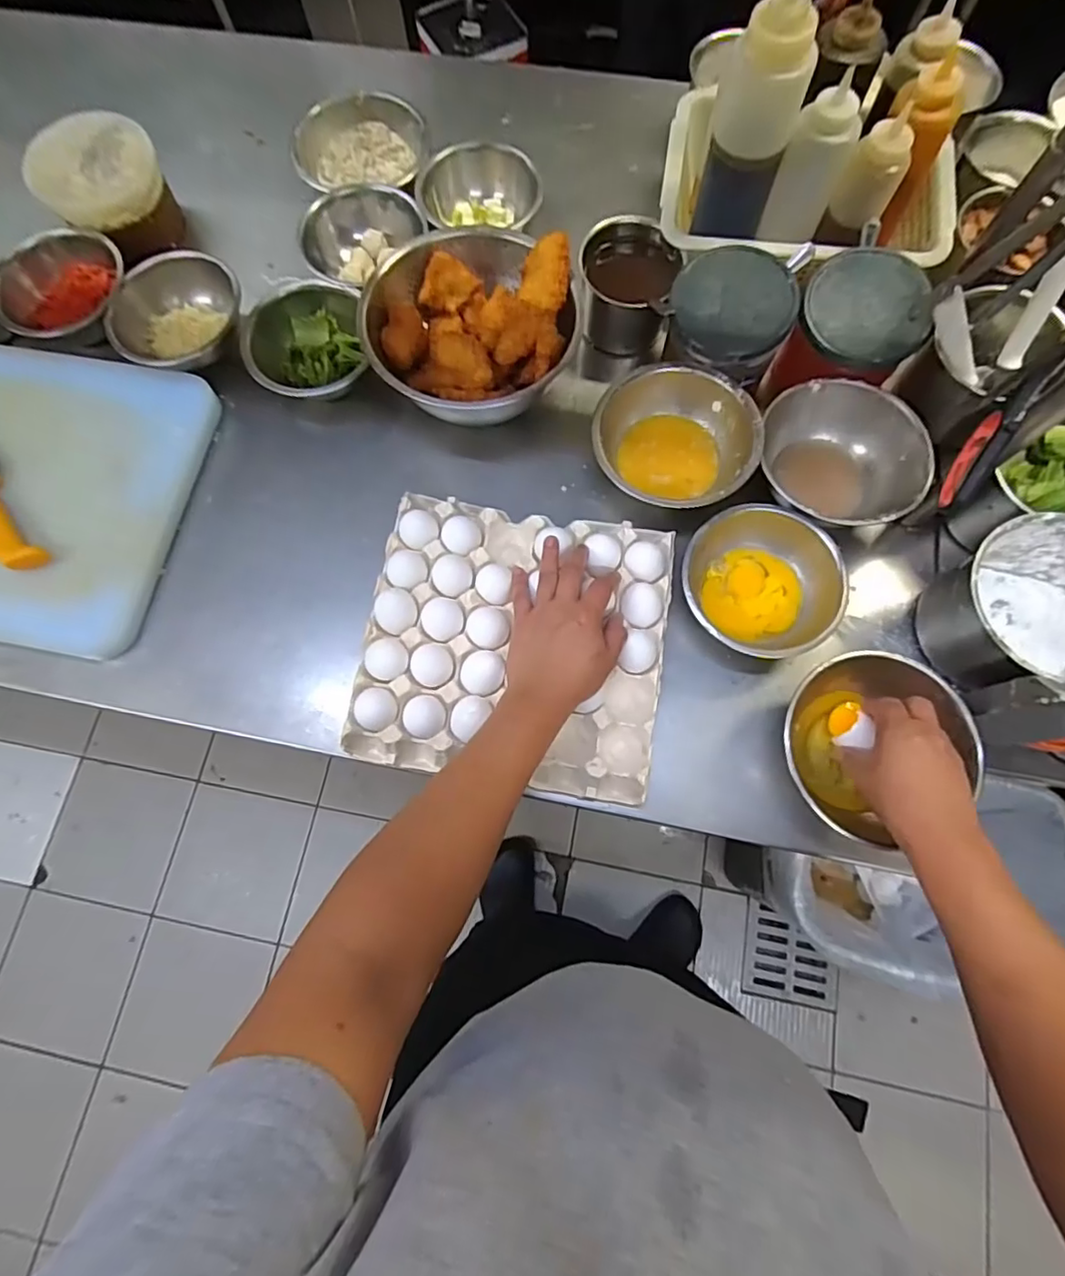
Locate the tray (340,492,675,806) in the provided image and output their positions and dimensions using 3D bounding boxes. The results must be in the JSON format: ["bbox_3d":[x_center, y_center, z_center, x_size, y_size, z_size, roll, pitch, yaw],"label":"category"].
[{"bbox_3d":[-0.014,0.000,0.595,0.294,0.050,0.279,9,75,4],"label":"tray"}]

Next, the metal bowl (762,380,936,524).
[{"bbox_3d":[0.327,-0.191,0.635,0.167,0.064,0.152,-1,74,2],"label":"metal bowl"}]

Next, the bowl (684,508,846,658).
[{"bbox_3d":[0.227,-0.054,0.591,0.149,0.062,0.141,-1,74,2],"label":"bowl"}]

